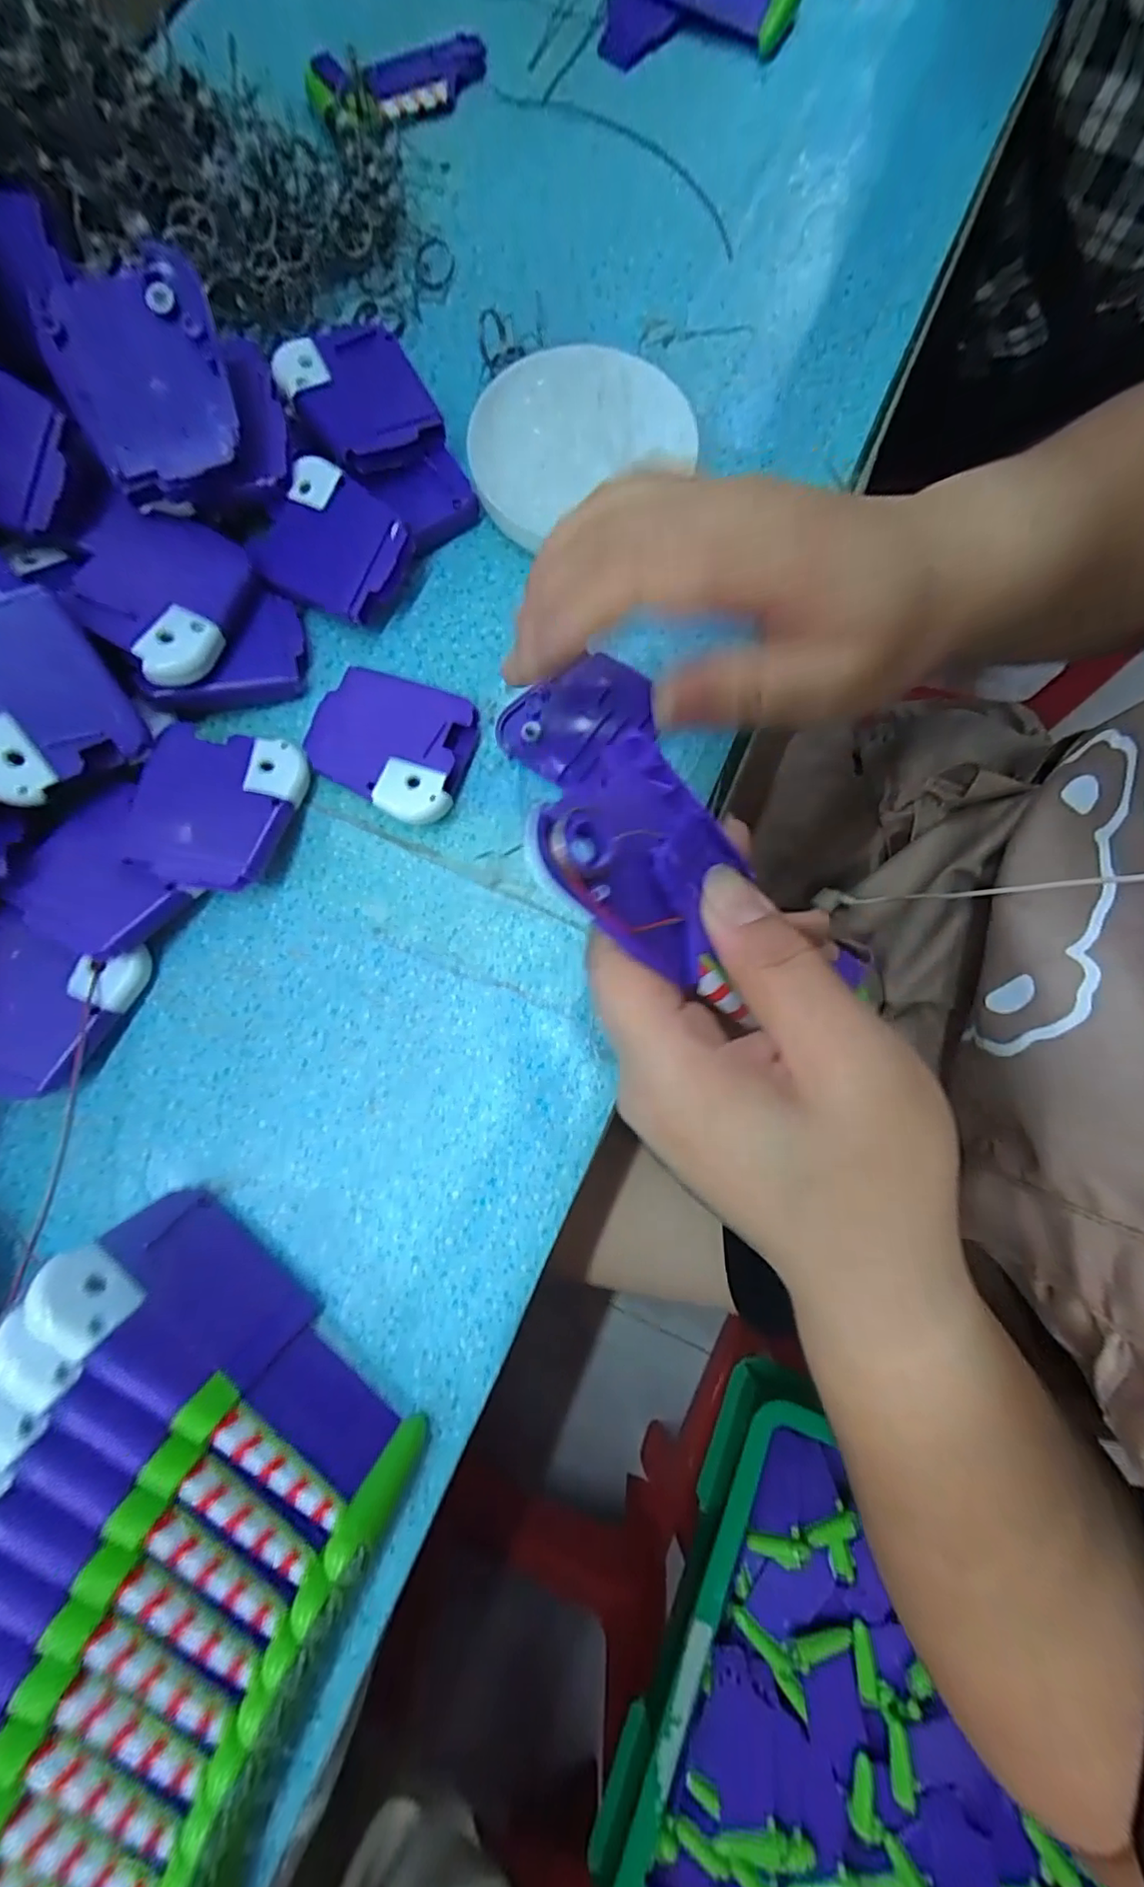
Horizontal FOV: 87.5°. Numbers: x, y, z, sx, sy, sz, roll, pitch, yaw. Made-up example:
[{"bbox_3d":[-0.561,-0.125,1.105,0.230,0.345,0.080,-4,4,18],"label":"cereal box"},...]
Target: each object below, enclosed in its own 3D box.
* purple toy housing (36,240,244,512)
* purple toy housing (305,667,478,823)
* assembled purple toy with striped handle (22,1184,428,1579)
[{"bbox_3d":[-0.147,-0.195,0.207,0.053,0.008,0.065,-19,104,-5],"label":"purple toy housing"},{"bbox_3d":[-0.070,-0.077,0.233,0.063,0.014,0.051,23,81,5],"label":"purple toy housing"},{"bbox_3d":[-0.099,0.128,0.183,0.117,0.050,0.015,43,109,-1],"label":"assembled purple toy with striped handle"}]

